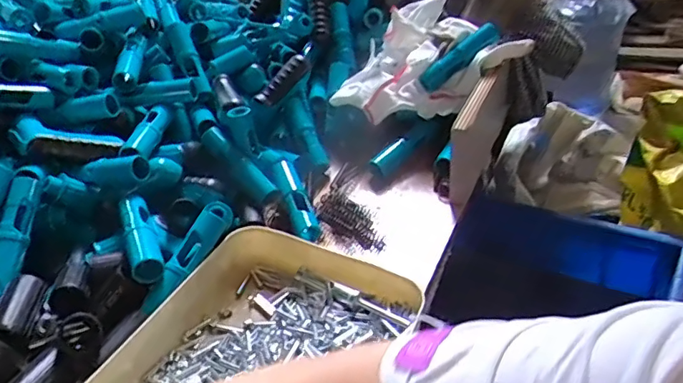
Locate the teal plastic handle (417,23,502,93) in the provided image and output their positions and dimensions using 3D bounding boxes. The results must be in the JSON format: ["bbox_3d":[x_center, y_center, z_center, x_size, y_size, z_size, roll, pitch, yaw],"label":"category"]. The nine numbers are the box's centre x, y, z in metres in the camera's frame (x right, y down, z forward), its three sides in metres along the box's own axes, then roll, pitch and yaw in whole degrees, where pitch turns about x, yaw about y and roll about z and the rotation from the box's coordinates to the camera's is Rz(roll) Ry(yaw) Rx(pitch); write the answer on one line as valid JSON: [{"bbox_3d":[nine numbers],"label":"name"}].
[{"bbox_3d":[0.156,-0.175,0.699,0.115,0.027,0.031,-38,30,20],"label":"teal plastic handle"}]

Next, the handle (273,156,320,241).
[{"bbox_3d":[-0.058,0.001,0.643,0.024,0.020,0.138,-16,49,-12],"label":"handle"}]

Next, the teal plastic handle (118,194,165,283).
[{"bbox_3d":[-0.204,0.045,0.541,0.028,0.031,0.124,-19,37,-16],"label":"teal plastic handle"}]

